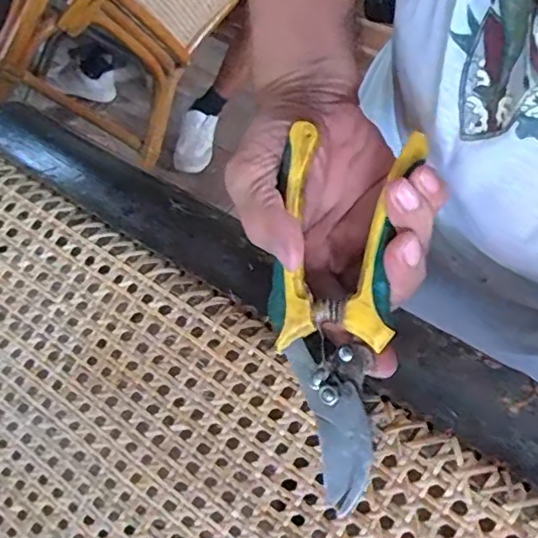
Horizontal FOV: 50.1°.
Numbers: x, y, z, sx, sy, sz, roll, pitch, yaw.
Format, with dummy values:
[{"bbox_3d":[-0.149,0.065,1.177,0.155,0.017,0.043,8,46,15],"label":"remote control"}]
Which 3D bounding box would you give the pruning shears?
[{"bbox_3d":[0.040,0.024,0.292,0.075,0.022,0.190,-1,88,2],"label":"pruning shears"}]

